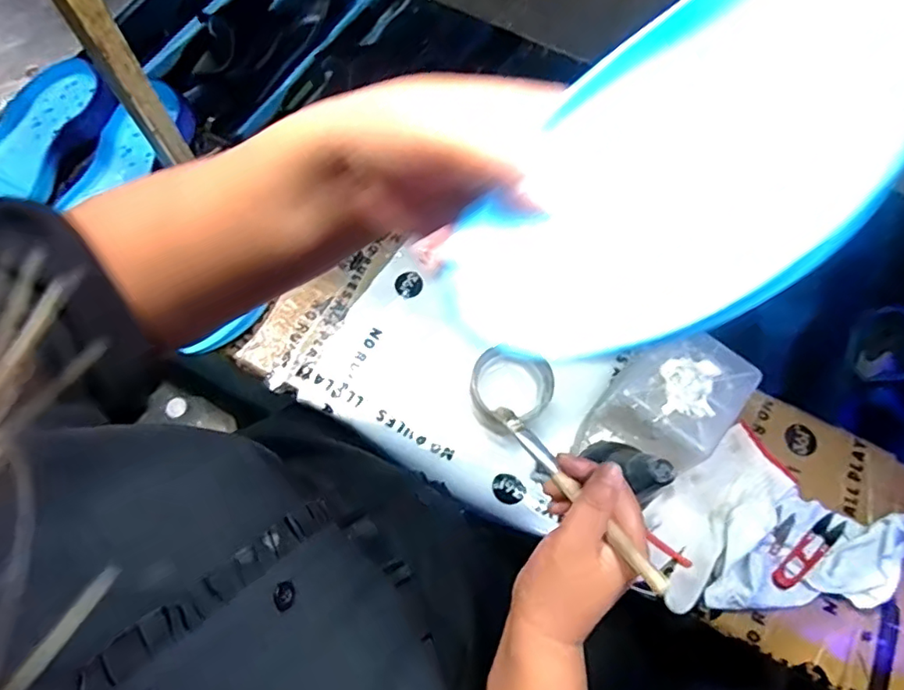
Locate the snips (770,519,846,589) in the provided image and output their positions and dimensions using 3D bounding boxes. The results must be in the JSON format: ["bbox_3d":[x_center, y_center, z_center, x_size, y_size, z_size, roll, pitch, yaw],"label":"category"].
[{"bbox_3d":[0.350,0.203,0.546,0.097,0.005,0.022,-35,59,-19],"label":"snips"}]

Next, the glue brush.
[{"bbox_3d":[0.079,0.095,0.364,0.012,0.010,0.155,-33,54,-13],"label":"glue brush"}]

